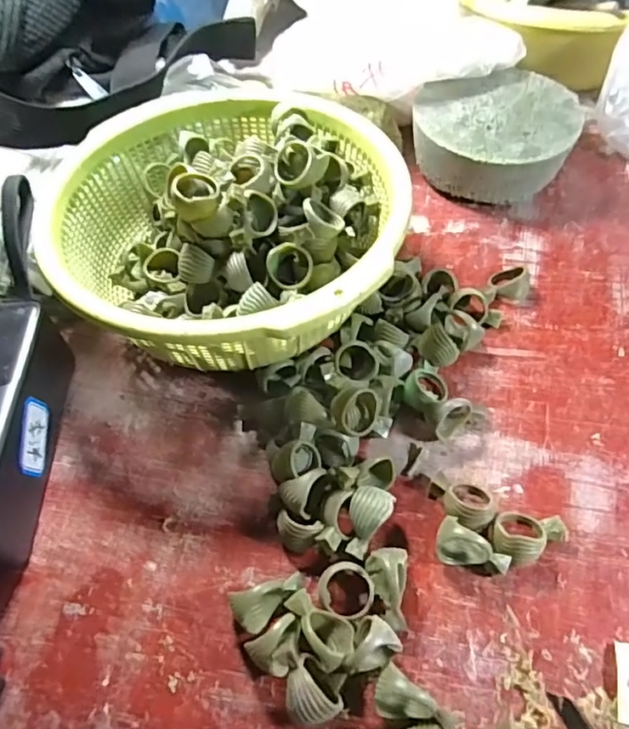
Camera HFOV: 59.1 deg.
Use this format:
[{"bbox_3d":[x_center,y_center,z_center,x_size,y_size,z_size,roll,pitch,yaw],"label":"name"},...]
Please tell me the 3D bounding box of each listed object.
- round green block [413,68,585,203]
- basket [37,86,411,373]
[{"bbox_3d":[0.127,-0.161,0.402,0.112,0.050,0.104,4,55,7],"label":"round green block"},{"bbox_3d":[-0.048,-0.073,0.325,0.195,0.091,0.198,8,57,11],"label":"basket"}]

